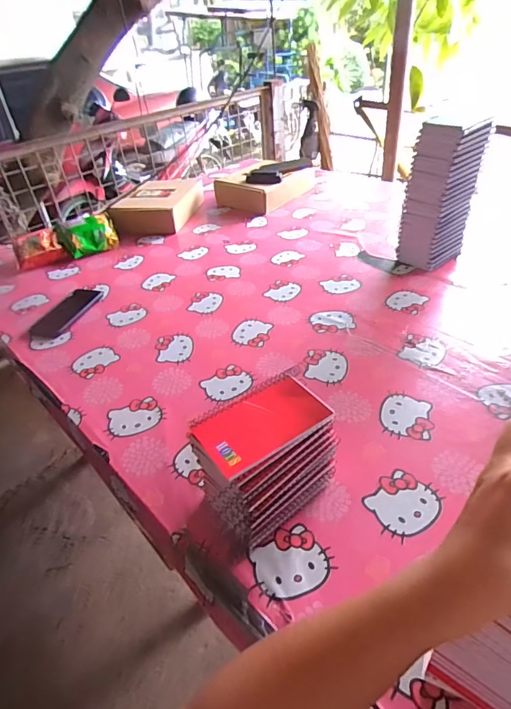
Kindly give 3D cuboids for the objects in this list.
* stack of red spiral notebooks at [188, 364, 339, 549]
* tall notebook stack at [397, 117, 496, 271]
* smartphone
[{"bbox_3d":[0.010,0.121,0.470,0.154,0.140,0.090,-28,43,-25],"label":"stack of red spiral notebooks"},{"bbox_3d":[0.378,-0.321,0.858,0.122,0.283,0.088,-28,44,-25],"label":"tall notebook stack"},{"bbox_3d":[-0.401,-0.092,0.889,0.090,0.007,0.175,6,40,15],"label":"smartphone"}]

